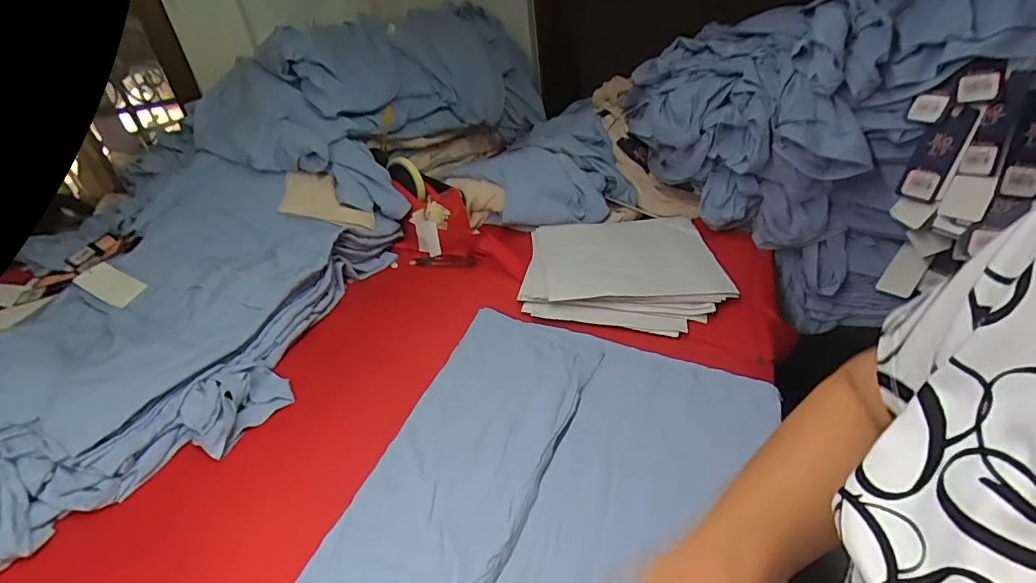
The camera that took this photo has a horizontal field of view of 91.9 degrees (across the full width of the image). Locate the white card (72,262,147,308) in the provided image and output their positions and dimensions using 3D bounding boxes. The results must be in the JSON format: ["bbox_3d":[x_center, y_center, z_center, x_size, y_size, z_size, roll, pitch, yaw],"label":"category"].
[{"bbox_3d":[-0.585,-0.011,0.718,0.139,0.005,0.048,18,49,27],"label":"white card"}]

